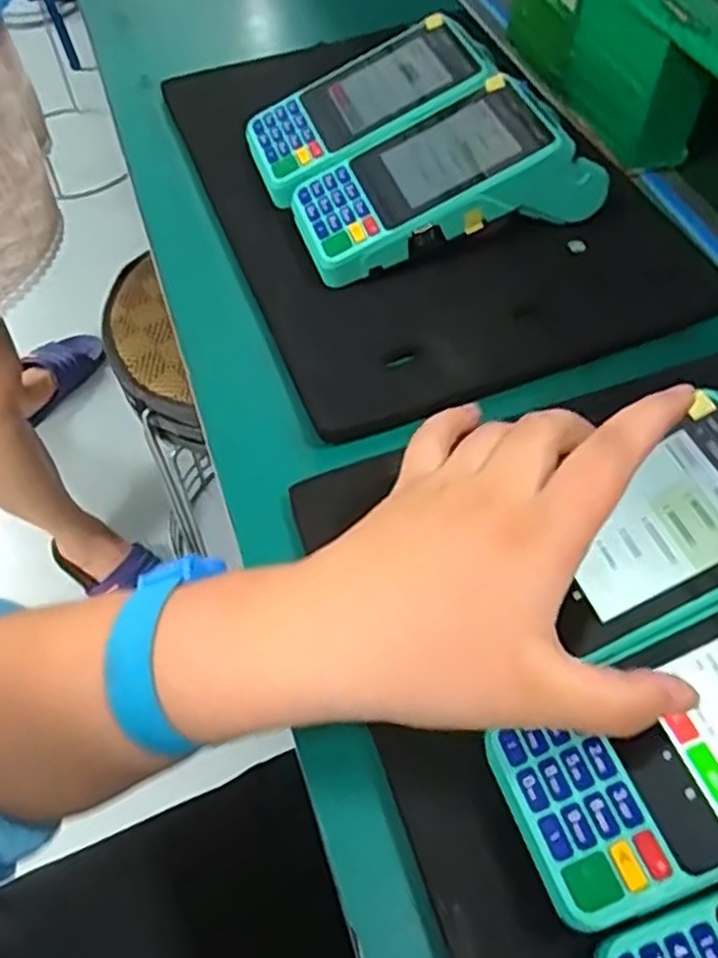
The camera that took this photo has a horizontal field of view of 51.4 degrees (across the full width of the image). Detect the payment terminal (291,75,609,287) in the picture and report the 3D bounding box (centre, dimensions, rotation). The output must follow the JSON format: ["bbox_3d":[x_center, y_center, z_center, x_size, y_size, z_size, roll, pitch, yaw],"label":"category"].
[{"bbox_3d":[0.047,-0.169,0.427,0.167,0.061,0.080,-18,59,-10],"label":"payment terminal"}]

